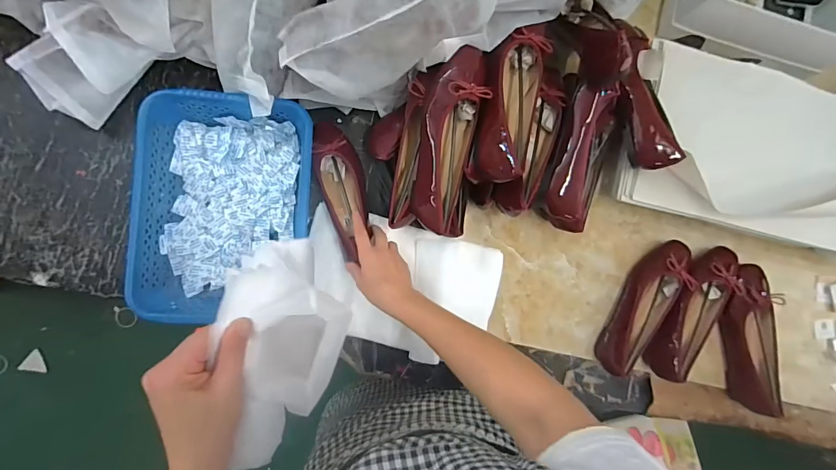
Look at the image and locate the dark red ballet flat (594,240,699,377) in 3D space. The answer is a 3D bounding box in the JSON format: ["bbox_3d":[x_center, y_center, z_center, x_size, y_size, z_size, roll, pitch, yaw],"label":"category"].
[{"bbox_3d":[0.403,0.123,0.692,0.083,0.070,0.256,28,86,-5],"label":"dark red ballet flat"}]

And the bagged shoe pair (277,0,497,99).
[{"bbox_3d":[-0.034,-0.276,0.527,0.293,0.092,0.106,-16,91,14],"label":"bagged shoe pair"}]

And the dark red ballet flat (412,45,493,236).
[{"bbox_3d":[0.040,-0.134,0.578,0.094,0.065,0.256,10,106,-6],"label":"dark red ballet flat"}]

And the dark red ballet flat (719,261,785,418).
[{"bbox_3d":[0.596,0.183,0.717,0.076,0.070,0.254,-2,89,-7],"label":"dark red ballet flat"}]

